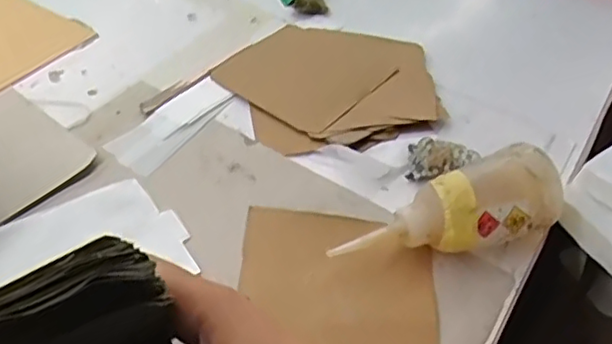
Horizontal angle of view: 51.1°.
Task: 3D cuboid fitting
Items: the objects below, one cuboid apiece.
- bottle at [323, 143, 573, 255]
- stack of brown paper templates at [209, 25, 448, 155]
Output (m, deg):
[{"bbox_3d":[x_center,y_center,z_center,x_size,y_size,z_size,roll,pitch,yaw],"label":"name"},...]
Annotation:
[{"bbox_3d":[0.102,0.032,0.458,0.168,0.063,0.057,-14,48,-20],"label":"bottle"},{"bbox_3d":[0.023,-0.091,0.614,0.188,0.022,0.180,-17,48,-22],"label":"stack of brown paper templates"}]

